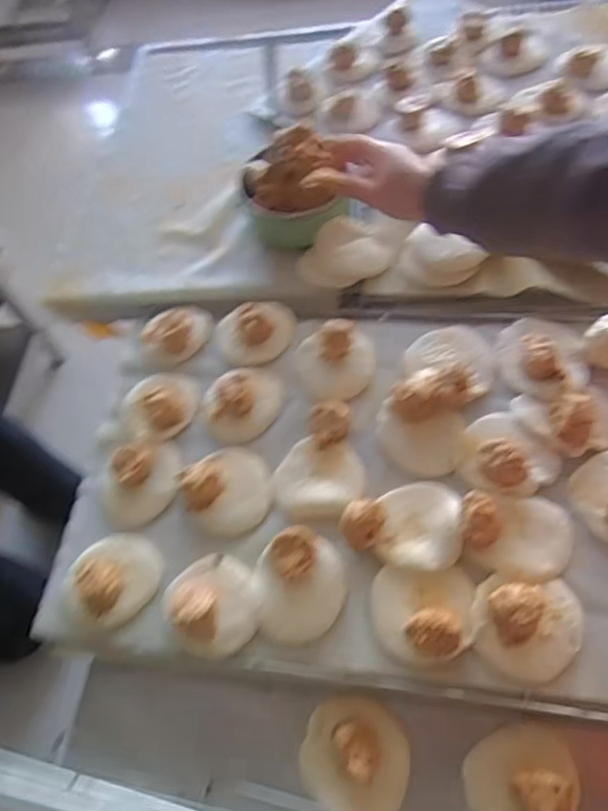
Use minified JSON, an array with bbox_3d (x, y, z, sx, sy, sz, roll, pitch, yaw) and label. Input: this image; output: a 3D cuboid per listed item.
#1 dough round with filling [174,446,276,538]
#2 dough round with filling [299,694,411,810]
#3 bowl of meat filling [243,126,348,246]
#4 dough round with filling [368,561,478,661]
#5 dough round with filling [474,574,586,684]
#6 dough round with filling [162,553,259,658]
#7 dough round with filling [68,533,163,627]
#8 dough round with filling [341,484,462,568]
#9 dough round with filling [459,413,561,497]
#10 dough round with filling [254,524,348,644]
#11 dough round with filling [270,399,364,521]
[{"bbox_3d":[-0.074,0.082,0.594,0.089,0.035,0.083,-4,59,7],"label":"dough round with filling"},{"bbox_3d":[0.043,0.295,0.497,0.087,0.027,0.089,-4,59,7],"label":"dough round with filling"},{"bbox_3d":[-0.015,-0.273,0.747,0.123,0.086,0.126,-16,57,-6],"label":"bowl of meat filling"},{"bbox_3d":[0.101,0.172,0.503,0.088,0.035,0.080,-4,59,7],"label":"dough round with filling"},{"bbox_3d":[0.187,0.179,0.487,0.084,0.040,0.077,-4,59,7],"label":"dough round with filling"},{"bbox_3d":[-0.081,0.176,0.533,0.079,0.036,0.085,-4,59,7],"label":"dough round with filling"},{"bbox_3d":[-0.184,0.158,0.558,0.083,0.032,0.092,33,70,25],"label":"dough round with filling"},{"bbox_3d":[0.090,0.105,0.548,0.106,0.027,0.081,2,60,11],"label":"dough round with filling"},{"bbox_3d":[0.190,0.042,0.560,0.079,0.030,0.086,-4,59,7],"label":"dough round with filling"},{"bbox_3d":[-0.005,0.159,0.532,0.081,0.034,0.089,-4,59,7],"label":"dough round with filling"},{"bbox_3d":[0.012,0.054,0.596,0.087,0.030,0.110,-8,58,5],"label":"dough round with filling"}]

